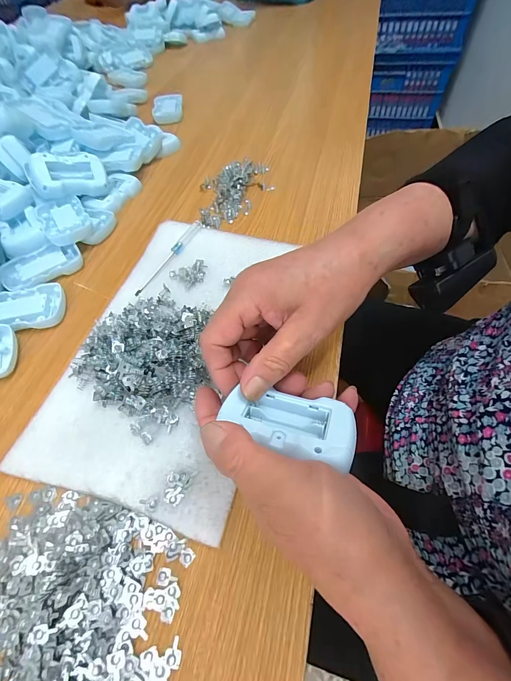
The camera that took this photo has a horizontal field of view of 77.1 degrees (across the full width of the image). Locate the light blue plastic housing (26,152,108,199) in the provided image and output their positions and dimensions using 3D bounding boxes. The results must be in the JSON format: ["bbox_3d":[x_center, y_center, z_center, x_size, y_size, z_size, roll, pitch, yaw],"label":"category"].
[{"bbox_3d":[-0.239,-0.212,0.411,0.086,0.052,0.027,-19,13,-29],"label":"light blue plastic housing"}]

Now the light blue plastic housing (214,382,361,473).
[{"bbox_3d":[0.020,0.055,0.204,0.081,0.018,0.042,10,37,15],"label":"light blue plastic housing"}]

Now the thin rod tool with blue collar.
[{"bbox_3d":[-0.099,-0.096,0.368,0.013,0.008,0.118,25,62,18],"label":"thin rod tool with blue collar"}]

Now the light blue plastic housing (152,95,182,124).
[{"bbox_3d":[-0.157,-0.417,0.576,0.050,0.019,0.064,-3,57,1],"label":"light blue plastic housing"}]

